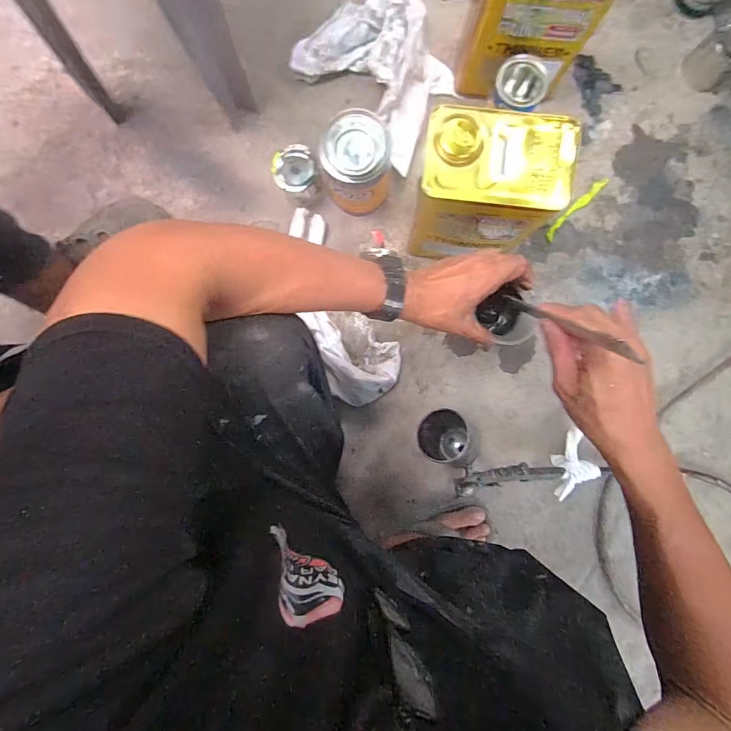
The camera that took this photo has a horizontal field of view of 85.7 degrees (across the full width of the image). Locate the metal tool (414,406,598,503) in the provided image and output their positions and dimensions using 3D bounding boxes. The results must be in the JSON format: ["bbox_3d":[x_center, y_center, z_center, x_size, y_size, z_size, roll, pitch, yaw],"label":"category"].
[{"bbox_3d":[0.216,0.155,0.653,0.267,0.116,0.144,3,93,1],"label":"metal tool"}]

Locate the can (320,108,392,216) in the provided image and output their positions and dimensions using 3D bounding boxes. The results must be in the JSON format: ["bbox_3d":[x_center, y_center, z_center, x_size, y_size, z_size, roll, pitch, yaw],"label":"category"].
[{"bbox_3d":[-0.011,-0.317,0.628,0.100,0.139,0.103,0,93,1],"label":"can"}]

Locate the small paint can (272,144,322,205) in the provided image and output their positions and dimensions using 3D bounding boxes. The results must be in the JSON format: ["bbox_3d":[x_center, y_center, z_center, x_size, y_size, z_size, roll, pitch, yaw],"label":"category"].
[{"bbox_3d":[-0.113,-0.316,0.661,0.067,0.070,0.073,0,93,1],"label":"small paint can"}]

